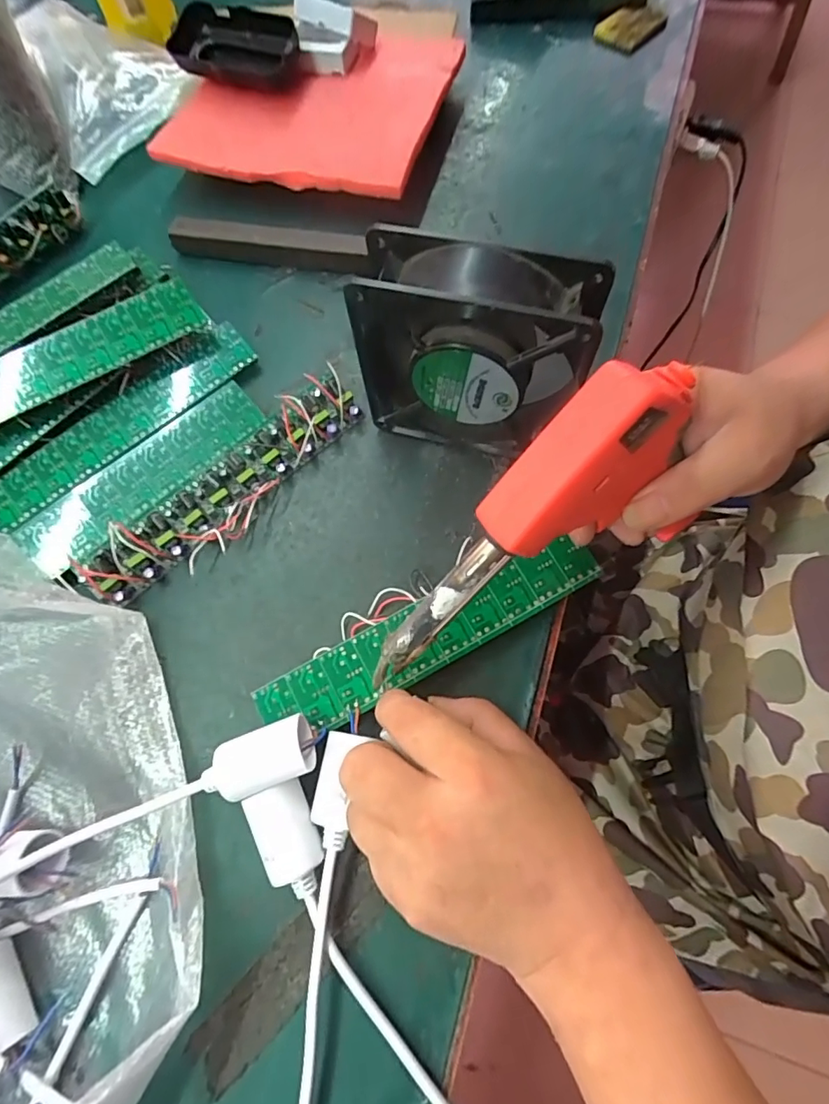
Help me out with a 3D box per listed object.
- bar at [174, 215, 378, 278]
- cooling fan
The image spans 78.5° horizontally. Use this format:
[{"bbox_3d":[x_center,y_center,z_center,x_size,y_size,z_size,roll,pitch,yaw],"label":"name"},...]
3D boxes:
[{"bbox_3d":[-0.107,-0.235,0.389,0.165,0.022,0.021,12,72,8],"label":"bar"},{"bbox_3d":[0.030,-0.104,0.285,0.115,0.125,0.038,16,72,9],"label":"cooling fan"}]

